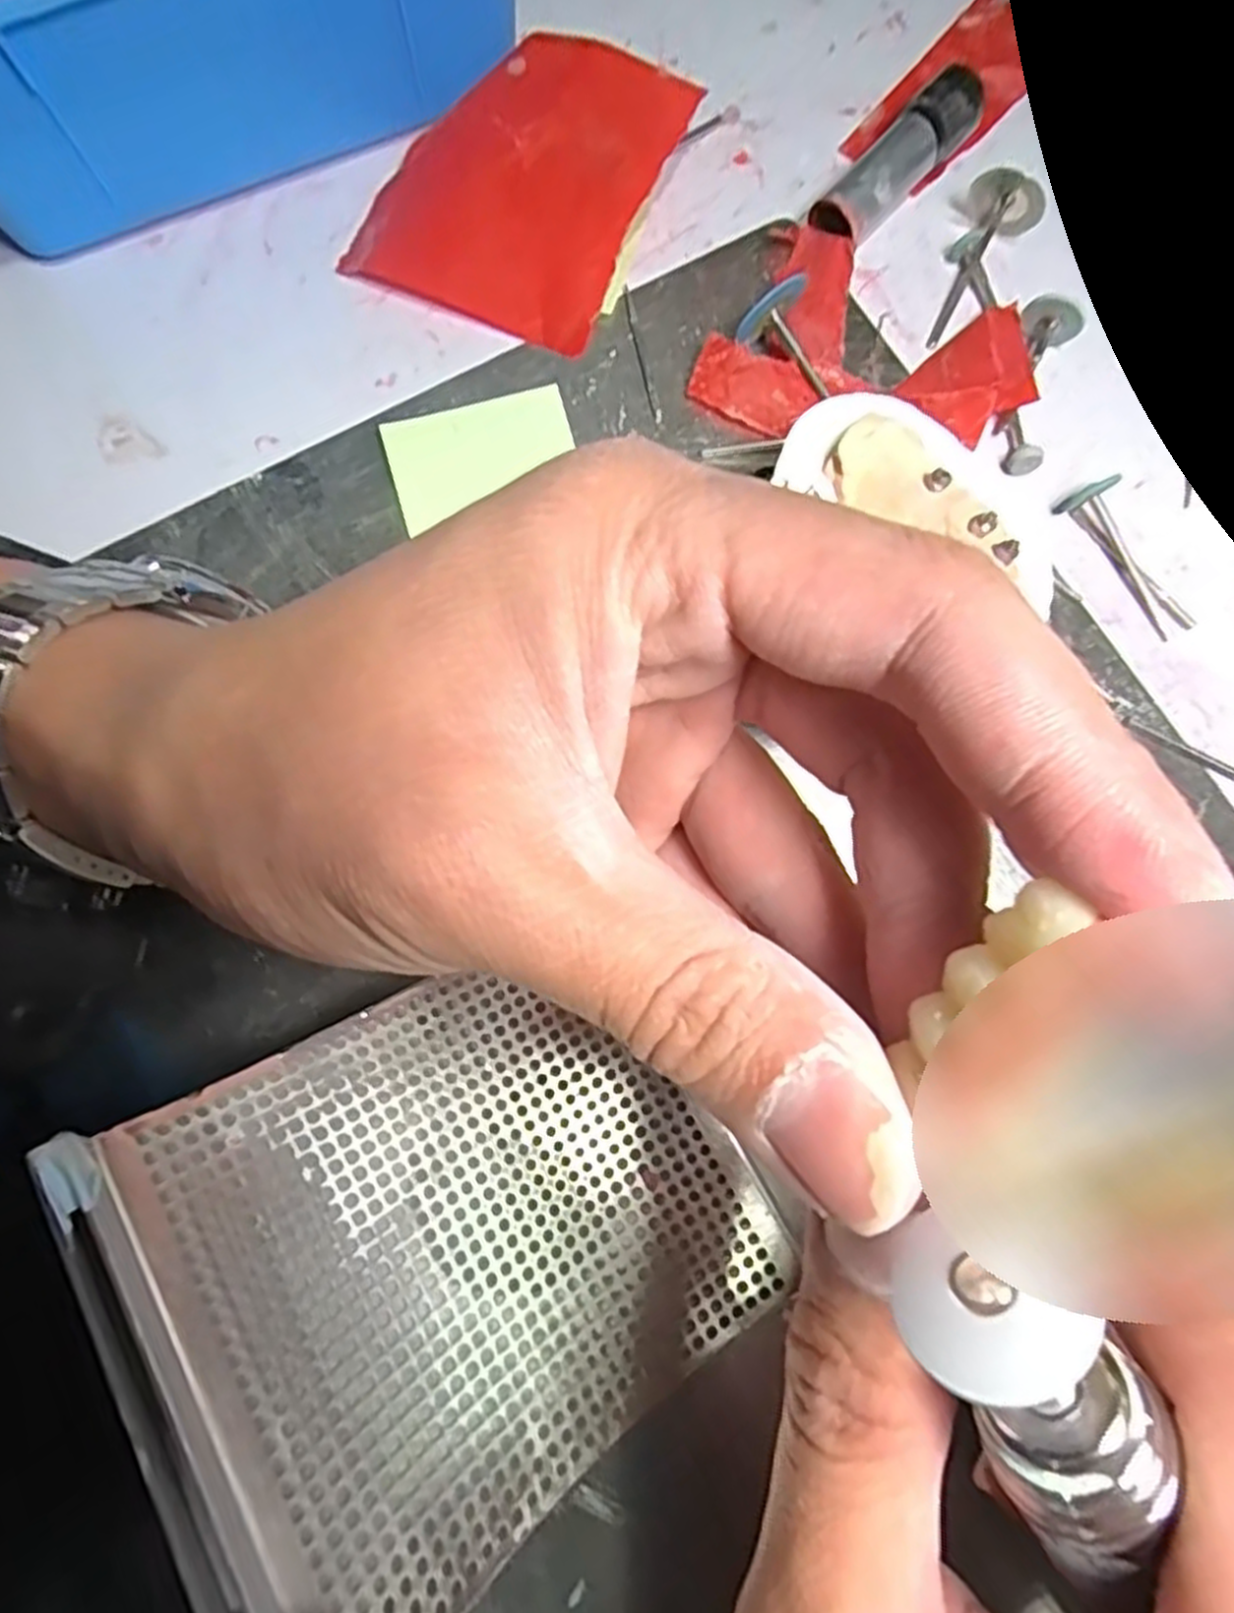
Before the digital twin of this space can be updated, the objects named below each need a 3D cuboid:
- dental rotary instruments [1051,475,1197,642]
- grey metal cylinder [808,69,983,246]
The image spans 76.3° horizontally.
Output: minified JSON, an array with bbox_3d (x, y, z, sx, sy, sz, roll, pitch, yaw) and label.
[{"bbox_3d":[0.136,-0.066,0.207,0.014,0.009,0.045,-26,79,-5],"label":"dental rotary instruments"},{"bbox_3d":[0.081,-0.185,0.227,0.015,0.018,0.061,42,81,8],"label":"grey metal cylinder"}]

